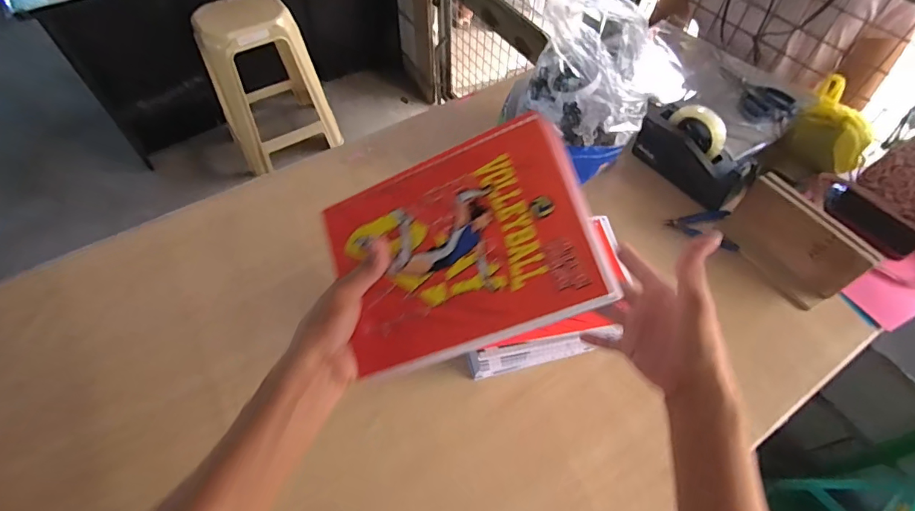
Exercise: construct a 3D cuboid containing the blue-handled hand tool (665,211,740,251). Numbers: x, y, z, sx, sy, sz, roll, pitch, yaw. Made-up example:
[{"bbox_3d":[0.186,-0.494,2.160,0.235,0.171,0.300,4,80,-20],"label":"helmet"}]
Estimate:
[{"bbox_3d":[0.430,-0.051,0.805,0.120,0.023,0.082,3,56,2],"label":"blue-handled hand tool"}]

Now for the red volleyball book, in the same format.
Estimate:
[{"bbox_3d":[-0.002,-0.004,0.334,0.195,0.005,0.144,-22,73,16],"label":"red volleyball book"}]

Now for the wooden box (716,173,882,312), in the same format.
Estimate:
[{"bbox_3d":[0.530,-0.019,0.727,0.025,0.135,0.192,-23,59,-28],"label":"wooden box"}]

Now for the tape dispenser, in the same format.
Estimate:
[{"bbox_3d":[0.435,-0.193,0.833,0.079,0.108,0.209,-30,61,-19],"label":"tape dispenser"}]

